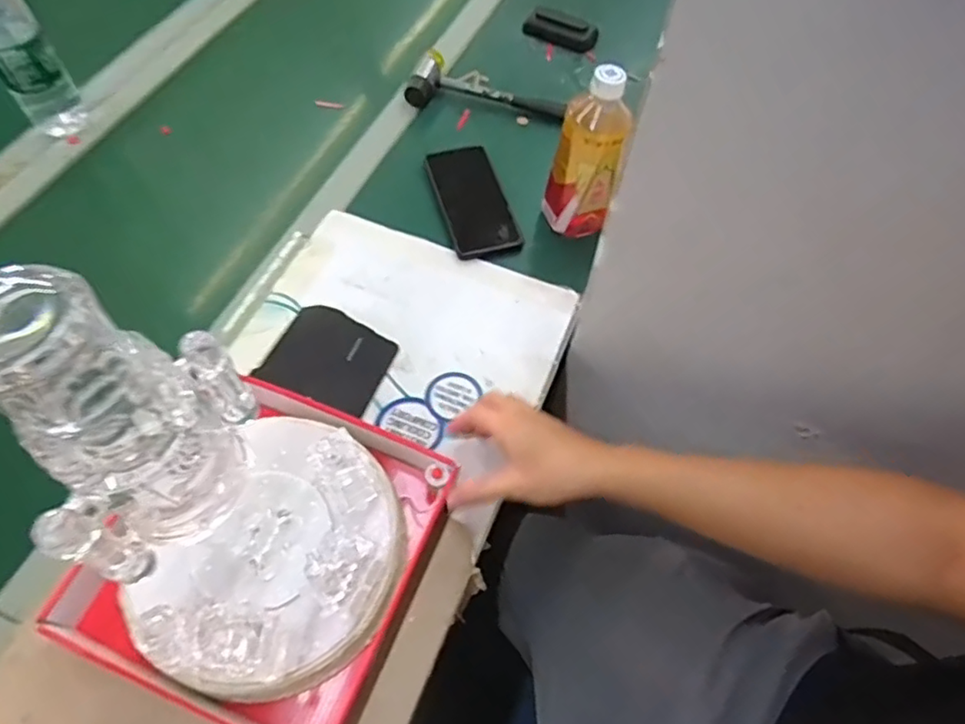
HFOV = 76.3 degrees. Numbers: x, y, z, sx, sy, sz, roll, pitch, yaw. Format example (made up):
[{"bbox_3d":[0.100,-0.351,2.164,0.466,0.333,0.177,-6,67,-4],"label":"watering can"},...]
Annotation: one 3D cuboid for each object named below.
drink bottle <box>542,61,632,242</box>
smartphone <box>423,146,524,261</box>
[{"bbox_3d":[0.106,-0.211,0.639,0.069,0.174,0.054,9,59,3],"label":"drink bottle"},{"bbox_3d":[-0.013,-0.195,0.724,0.079,0.012,0.161,-15,61,-11],"label":"smartphone"}]

